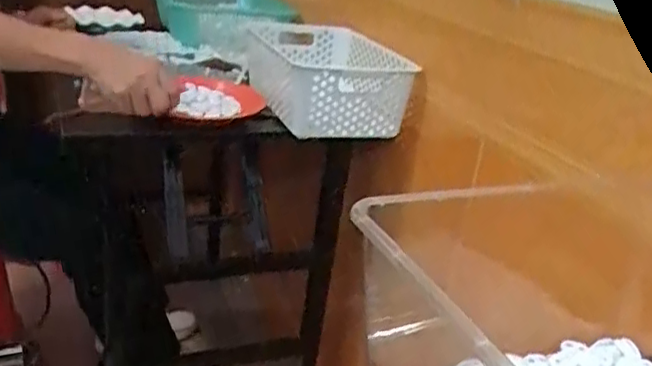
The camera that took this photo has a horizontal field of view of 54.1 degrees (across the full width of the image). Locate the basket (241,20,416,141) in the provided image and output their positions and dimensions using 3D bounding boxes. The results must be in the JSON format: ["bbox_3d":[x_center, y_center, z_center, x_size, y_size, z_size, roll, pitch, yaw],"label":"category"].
[{"bbox_3d":[-0.005,-0.186,1.090,0.226,0.109,0.384,-1,24,-17],"label":"basket"}]

